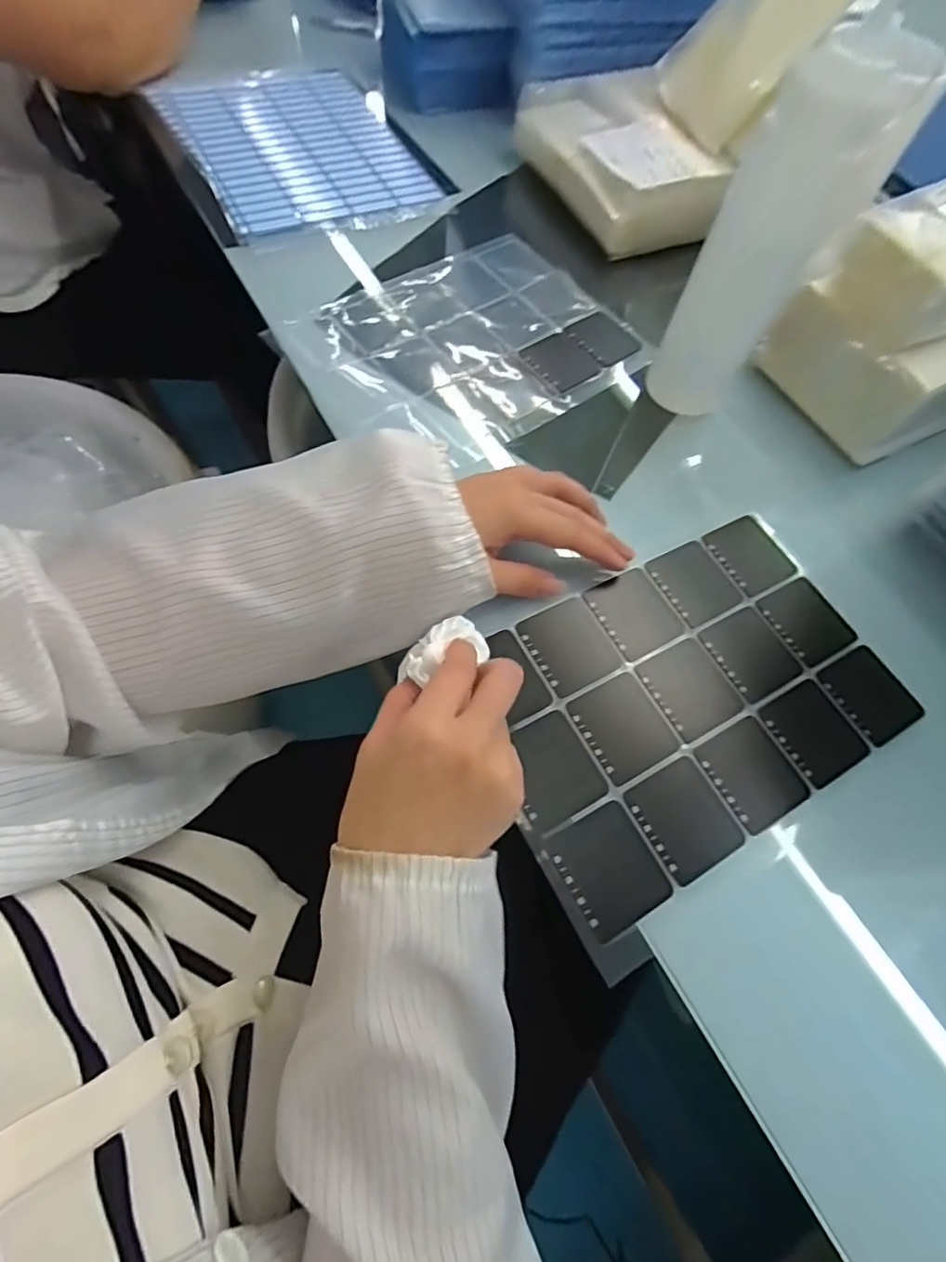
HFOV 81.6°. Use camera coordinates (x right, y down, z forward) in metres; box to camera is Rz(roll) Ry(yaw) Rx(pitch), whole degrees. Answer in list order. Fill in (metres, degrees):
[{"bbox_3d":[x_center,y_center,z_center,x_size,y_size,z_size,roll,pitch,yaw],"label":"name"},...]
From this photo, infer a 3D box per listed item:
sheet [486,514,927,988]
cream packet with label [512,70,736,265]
[{"bbox_3d":[0.132,0.039,0.340,0.264,0.004,0.177,-27,70,-17],"label":"sheet"},{"bbox_3d":[0.140,-0.465,0.543,0.121,0.059,0.210,-20,69,-15],"label":"cream packet with label"}]

